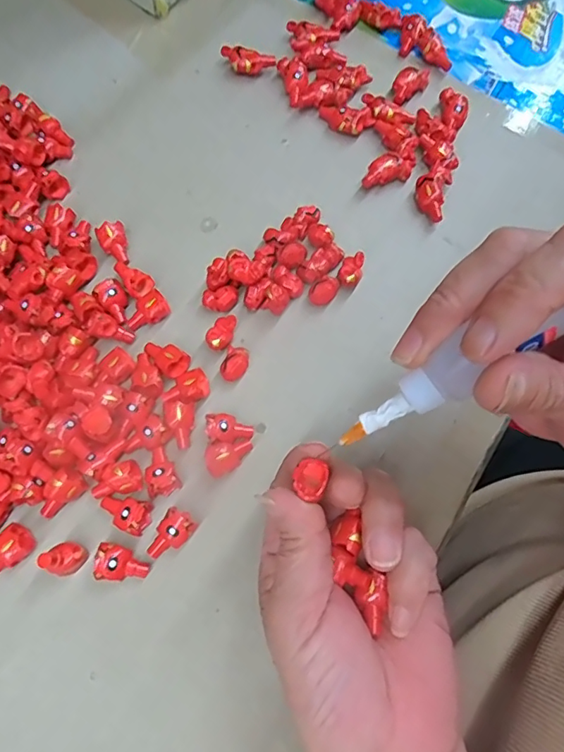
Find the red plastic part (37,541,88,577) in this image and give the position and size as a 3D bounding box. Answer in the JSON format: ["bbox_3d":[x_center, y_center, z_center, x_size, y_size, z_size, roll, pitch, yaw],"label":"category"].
[{"bbox_3d":[-0.103,0.086,0.237,0.013,0.024,0.014,1,72,-3],"label":"red plastic part"}]

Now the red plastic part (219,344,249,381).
[{"bbox_3d":[-0.026,-0.006,0.283,0.014,0.013,0.020,17,71,2],"label":"red plastic part"}]

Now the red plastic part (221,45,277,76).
[{"bbox_3d":[-0.024,-0.222,0.355,0.038,0.014,0.018,3,71,-3],"label":"red plastic part"}]

